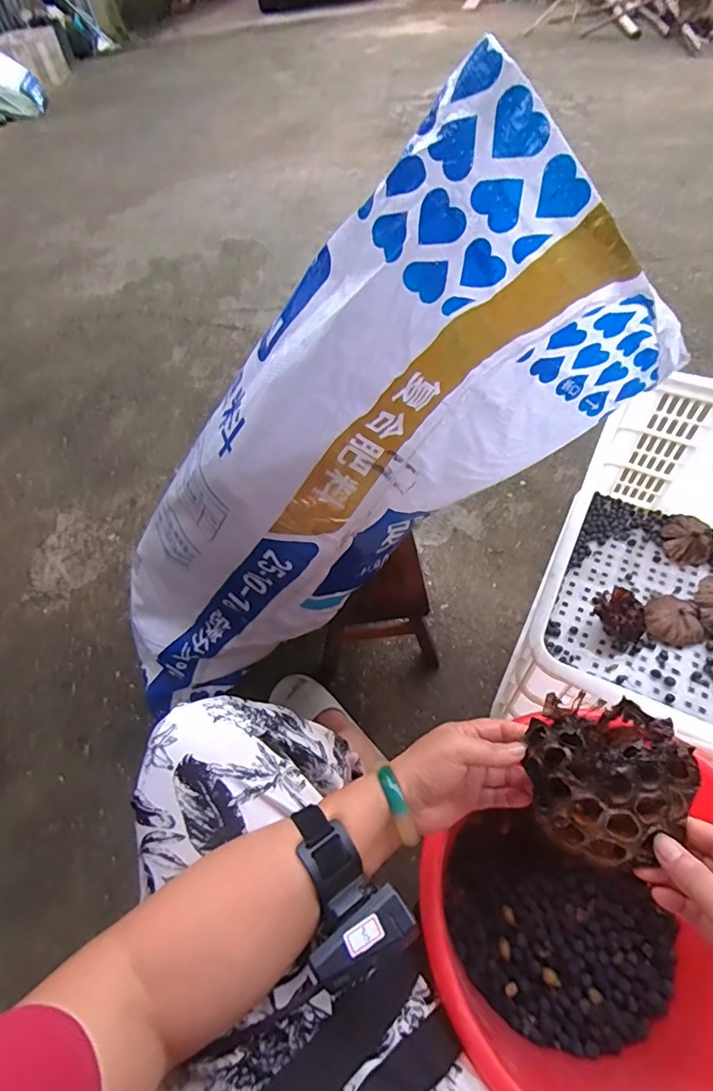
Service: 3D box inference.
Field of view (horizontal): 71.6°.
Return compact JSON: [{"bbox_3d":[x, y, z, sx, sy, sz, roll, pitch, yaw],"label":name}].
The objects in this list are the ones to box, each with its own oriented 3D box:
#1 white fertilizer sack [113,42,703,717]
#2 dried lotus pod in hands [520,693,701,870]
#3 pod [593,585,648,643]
[{"bbox_3d":[-0.043,-0.022,0.581,0.316,0.775,0.145,18,47,-35],"label":"white fertilizer sack"},{"bbox_3d":[0.179,0.169,0.357,0.104,0.050,0.102,0,56,5],"label":"dried lotus pod in hands"},{"bbox_3d":[0.446,0.119,0.840,0.076,0.043,0.081,-3,53,4],"label":"pod"}]

